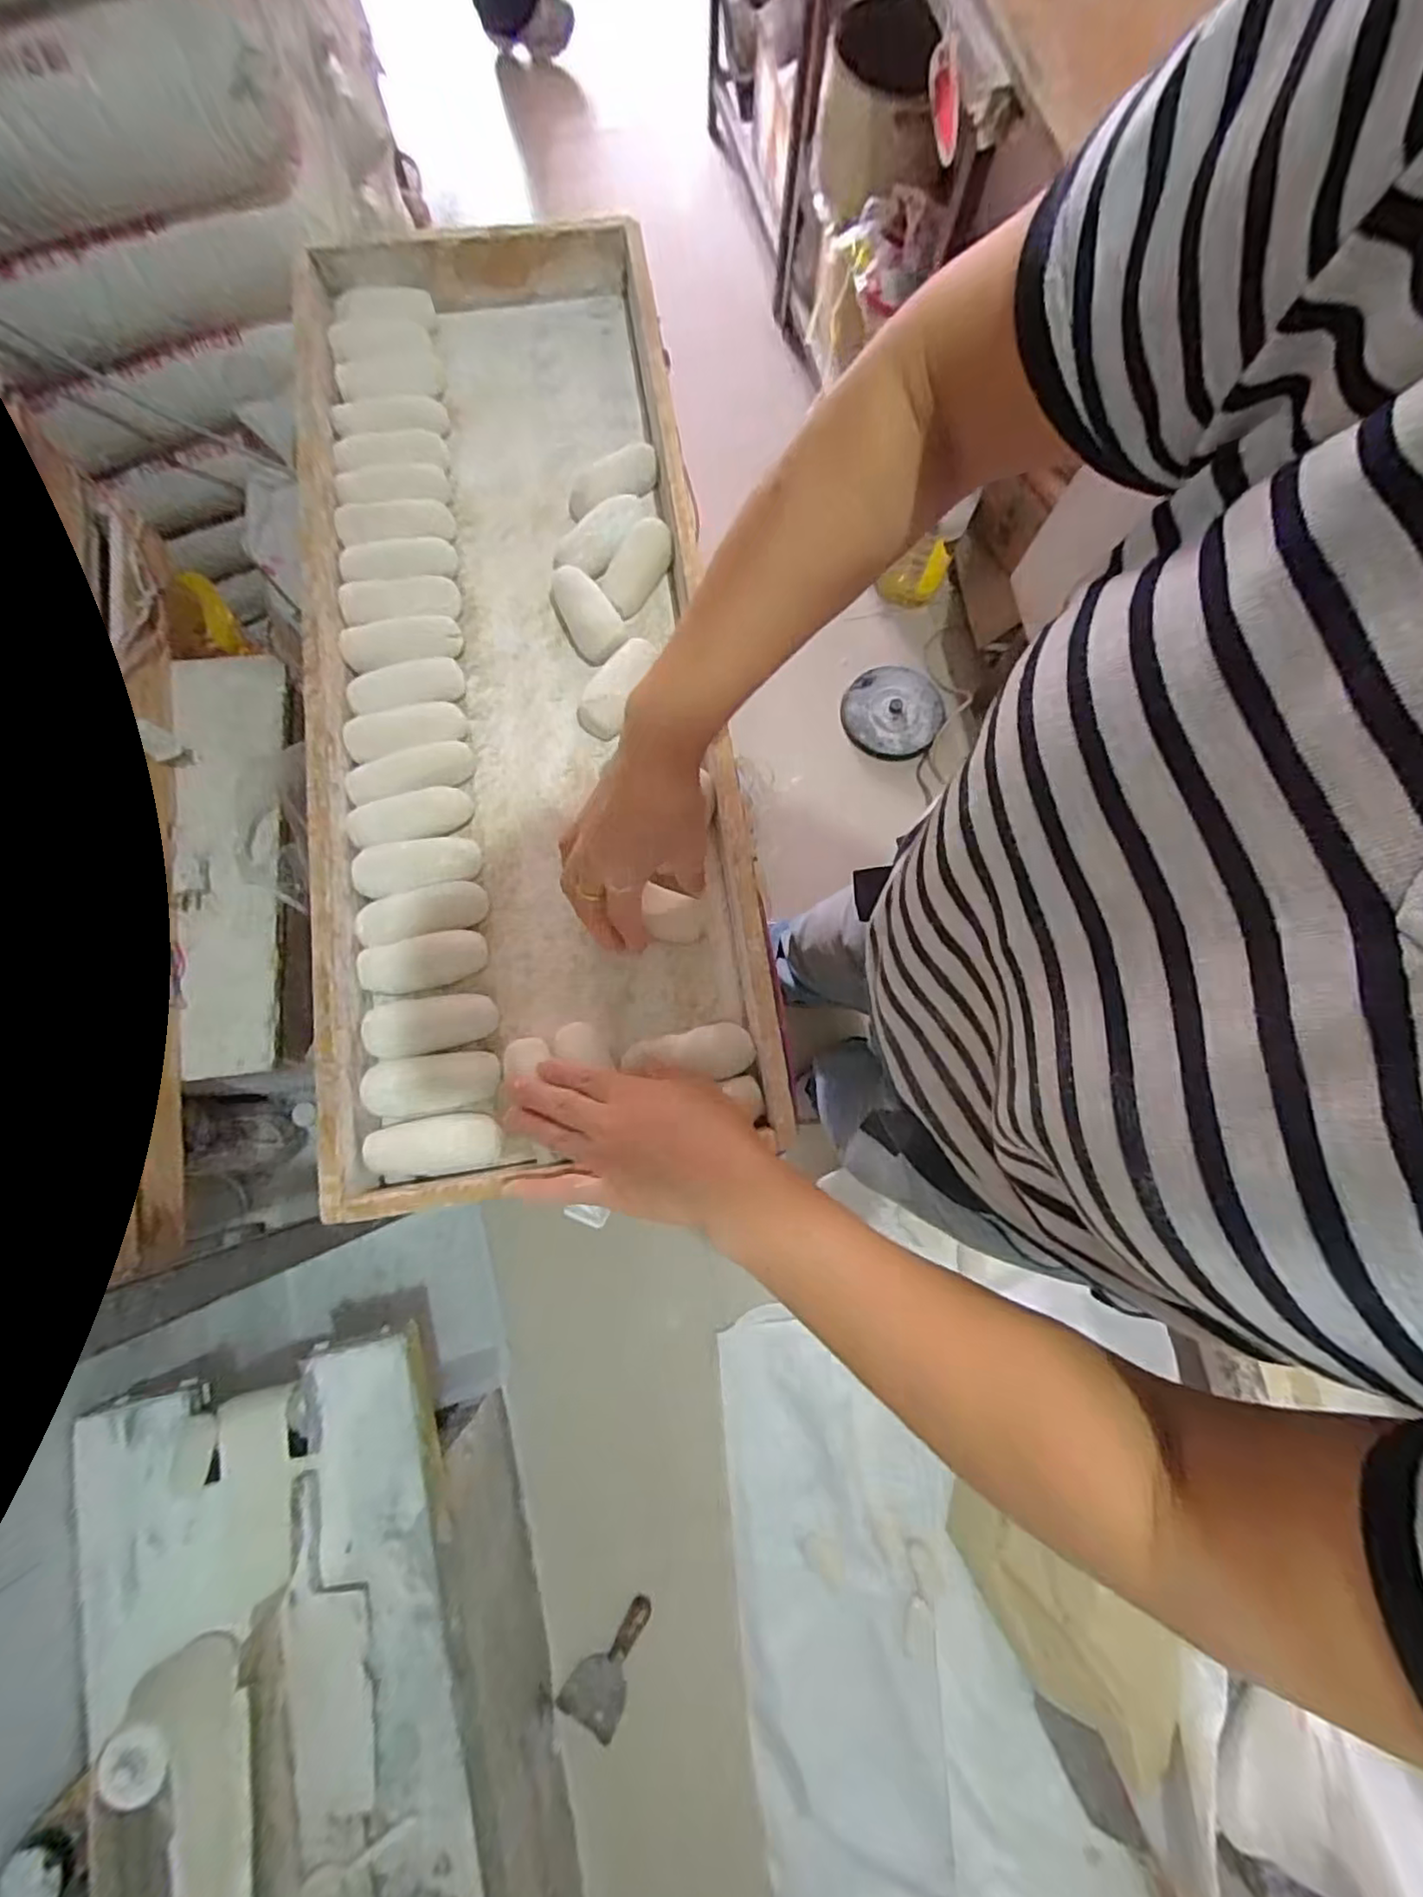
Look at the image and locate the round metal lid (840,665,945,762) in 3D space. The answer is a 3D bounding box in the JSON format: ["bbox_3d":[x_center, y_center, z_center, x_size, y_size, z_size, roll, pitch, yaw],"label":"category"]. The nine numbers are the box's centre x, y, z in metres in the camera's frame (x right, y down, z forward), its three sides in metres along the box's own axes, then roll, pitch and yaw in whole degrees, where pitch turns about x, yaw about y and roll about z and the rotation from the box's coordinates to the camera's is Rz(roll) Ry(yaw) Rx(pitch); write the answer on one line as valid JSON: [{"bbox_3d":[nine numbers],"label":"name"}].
[{"bbox_3d":[0.379,-0.511,1.409,0.210,0.045,0.237,6,78,1],"label":"round metal lid"}]

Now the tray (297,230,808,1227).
[{"bbox_3d":[-0.147,-0.235,0.516,0.306,0.068,0.781,-6,78,-1],"label":"tray"}]

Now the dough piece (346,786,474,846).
[{"bbox_3d":[-0.221,-0.098,0.487,0.085,0.019,0.029,-19,78,-17],"label":"dough piece"}]

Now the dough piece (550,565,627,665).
[{"bbox_3d":[-0.099,-0.269,0.528,0.042,0.024,0.083,-27,79,-6],"label":"dough piece"}]

